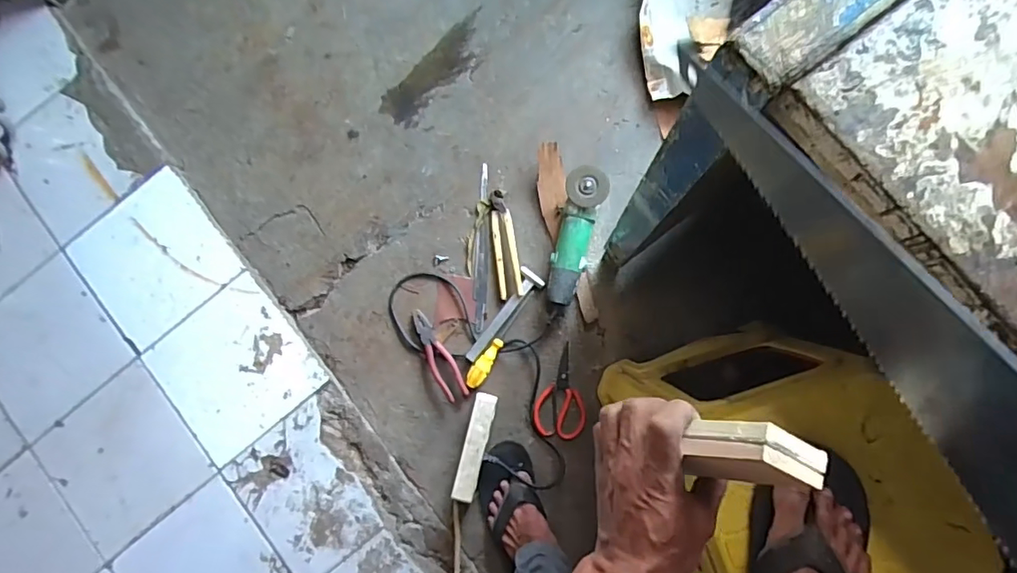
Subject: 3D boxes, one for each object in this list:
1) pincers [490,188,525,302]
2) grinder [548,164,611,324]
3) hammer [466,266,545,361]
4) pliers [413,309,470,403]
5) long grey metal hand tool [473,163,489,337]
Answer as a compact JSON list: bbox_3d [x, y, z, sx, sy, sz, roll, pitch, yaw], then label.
[{"bbox_3d":[-0.004,-0.087,1.096,0.049,0.025,0.217,-6,85,4],"label":"pincers"},{"bbox_3d":[0.127,-0.084,1.058,0.079,0.066,0.301,14,96,5],"label":"grinder"},{"bbox_3d":[-0.009,0.061,1.083,0.050,0.019,0.219,35,89,6],"label":"hammer"},{"bbox_3d":[-0.147,0.140,1.090,0.051,0.015,0.196,-32,84,1],"label":"pliers"},{"bbox_3d":[-0.054,-0.080,1.105,0.031,0.009,0.338,2,85,6],"label":"long grey metal hand tool"}]

